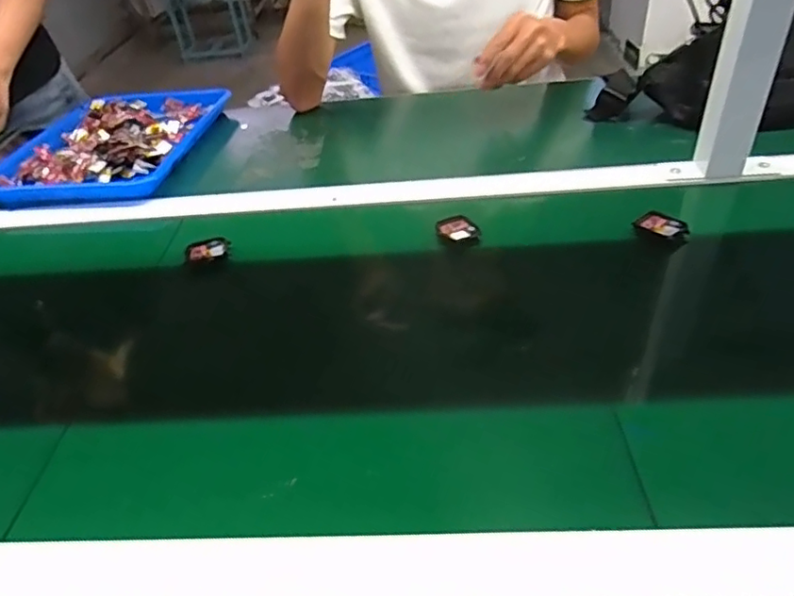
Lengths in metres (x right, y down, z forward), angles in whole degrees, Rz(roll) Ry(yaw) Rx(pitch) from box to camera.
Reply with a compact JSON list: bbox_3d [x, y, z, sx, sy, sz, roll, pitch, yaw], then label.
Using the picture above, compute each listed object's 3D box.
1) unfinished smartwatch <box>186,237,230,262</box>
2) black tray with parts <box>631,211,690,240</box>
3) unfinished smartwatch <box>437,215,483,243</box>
[{"bbox_3d":[-0.200,-0.051,0.621,0.045,0.012,0.026,-14,40,-9],"label":"unfinished smartwatch"},{"bbox_3d":[0.265,-0.072,0.584,0.049,0.009,0.027,28,51,35],"label":"black tray with parts"},{"bbox_3d":[0.064,-0.072,0.610,0.041,0.010,0.036,-7,40,0],"label":"unfinished smartwatch"}]

